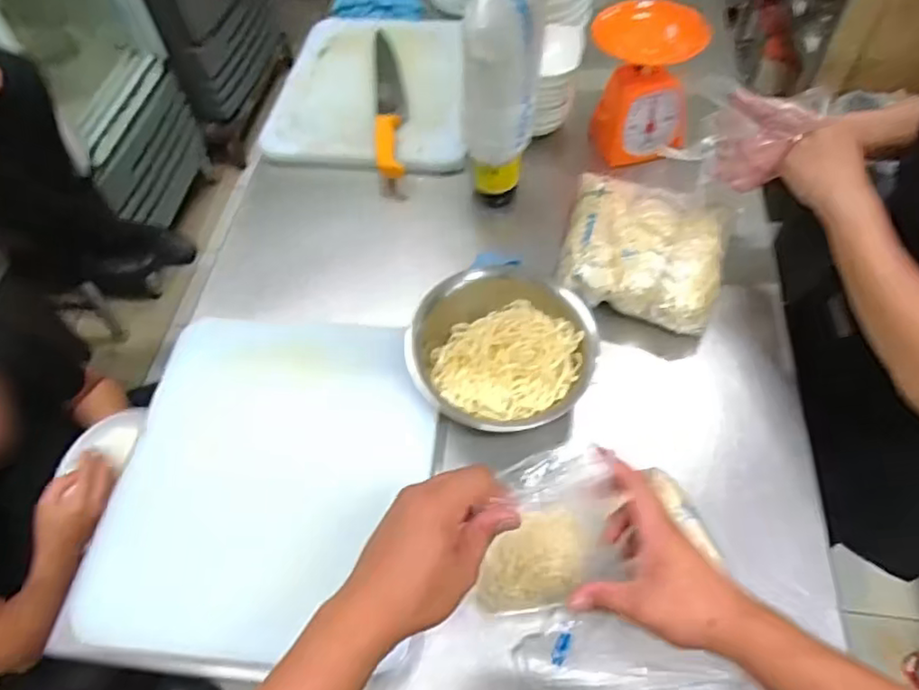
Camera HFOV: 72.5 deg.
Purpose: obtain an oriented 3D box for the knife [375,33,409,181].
[{"bbox_3d":[-0.116,-0.418,1.052,0.049,0.031,0.363,-5,56,-1],"label":"knife"}]

